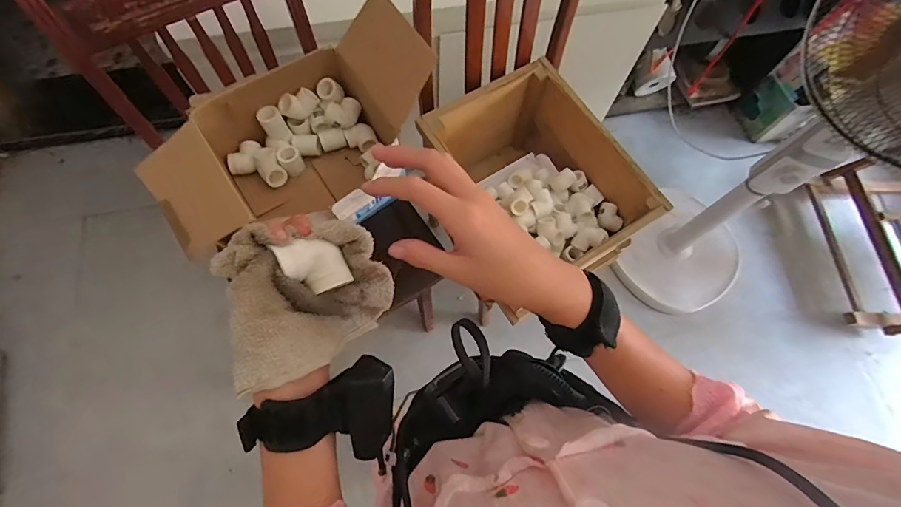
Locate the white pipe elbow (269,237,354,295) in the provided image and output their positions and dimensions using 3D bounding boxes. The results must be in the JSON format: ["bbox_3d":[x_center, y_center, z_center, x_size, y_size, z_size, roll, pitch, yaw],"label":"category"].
[{"bbox_3d":[-0.104,0.008,0.314,0.041,0.028,0.047,-37,115,-30],"label":"white pipe elbow"}]

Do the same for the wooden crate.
[{"bbox_3d":[0.171,-0.130,0.921,0.300,0.292,0.407,-32,73,-15],"label":"wooden crate"}]

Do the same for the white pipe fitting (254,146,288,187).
[{"bbox_3d":[-0.285,-0.137,0.670,0.036,0.033,0.054,-29,72,-14],"label":"white pipe fitting"}]

